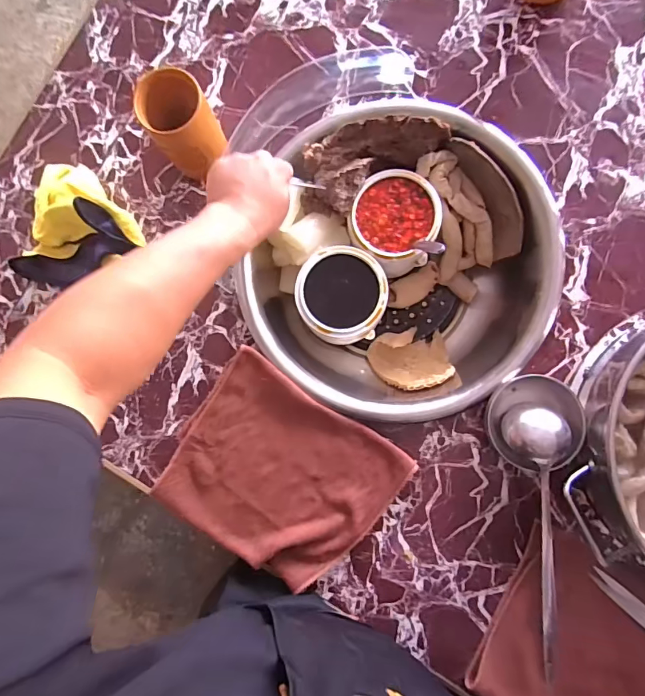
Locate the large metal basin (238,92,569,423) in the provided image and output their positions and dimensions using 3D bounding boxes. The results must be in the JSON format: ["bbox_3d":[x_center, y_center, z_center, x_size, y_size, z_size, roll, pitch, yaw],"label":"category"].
[{"bbox_3d":[0.115,-0.118,0.641,0.400,0.162,0.427,0,86,4],"label":"large metal basin"}]

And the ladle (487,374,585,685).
[{"bbox_3d":[0.253,0.212,0.536,0.110,0.055,0.353,7,85,6],"label":"ladle"}]

